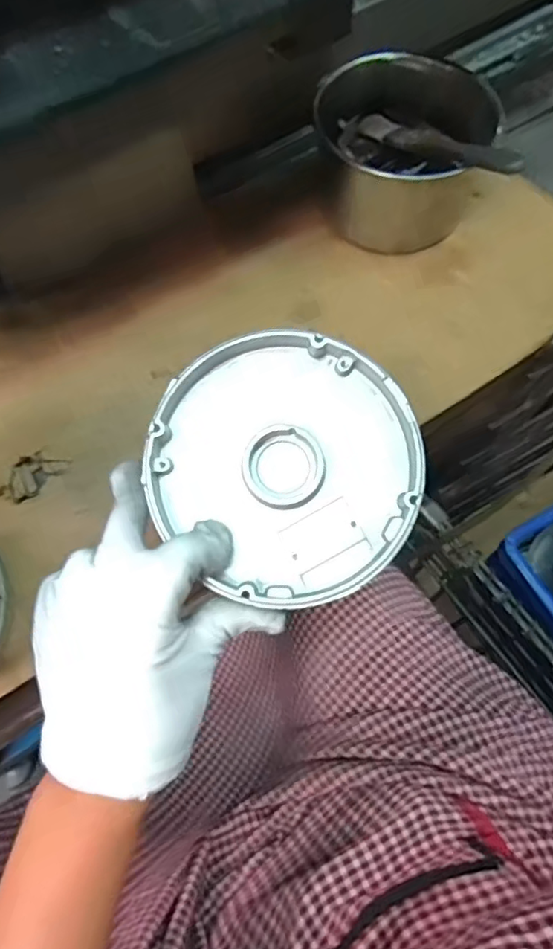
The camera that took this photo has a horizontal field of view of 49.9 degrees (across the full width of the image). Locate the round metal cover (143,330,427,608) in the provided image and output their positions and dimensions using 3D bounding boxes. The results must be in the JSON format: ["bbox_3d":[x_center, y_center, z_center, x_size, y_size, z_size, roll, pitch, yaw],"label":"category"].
[{"bbox_3d":[0.004,-0.004,0.313,0.136,0.023,0.133,0,85,2],"label":"round metal cover"}]

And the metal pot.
[{"bbox_3d":[0.112,-0.269,0.504,0.138,0.100,0.117,-20,68,-9],"label":"metal pot"}]

